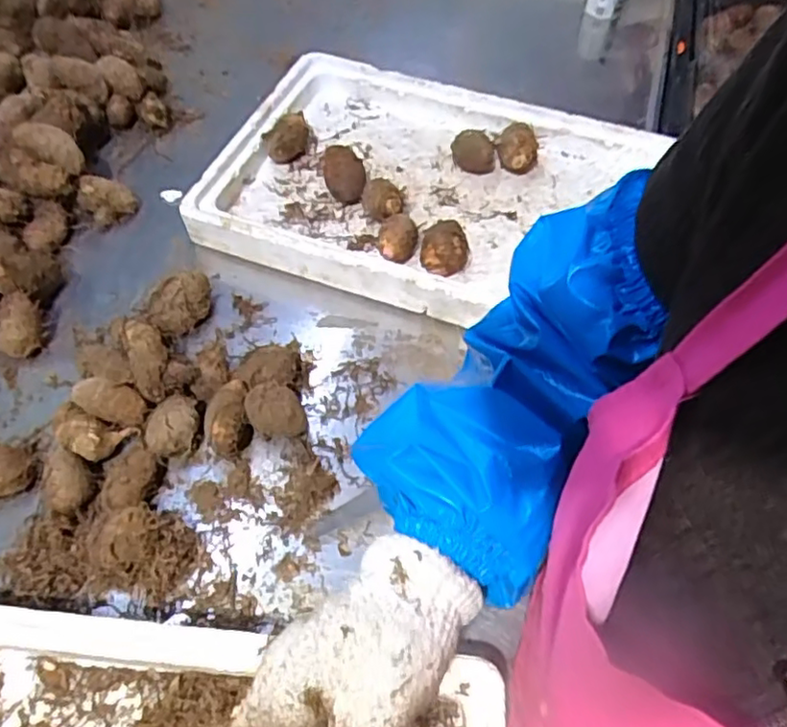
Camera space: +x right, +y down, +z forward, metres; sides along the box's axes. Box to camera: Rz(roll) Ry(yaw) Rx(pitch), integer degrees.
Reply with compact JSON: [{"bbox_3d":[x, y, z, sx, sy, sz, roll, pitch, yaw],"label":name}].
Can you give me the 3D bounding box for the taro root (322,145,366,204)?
[{"bbox_3d":[-0.056,-0.203,0.695,0.044,0.039,0.068,-7,57,-7],"label":"taro root"}]

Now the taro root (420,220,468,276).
[{"bbox_3d":[0.049,-0.110,0.621,0.043,0.034,0.051,8,56,3],"label":"taro root"}]

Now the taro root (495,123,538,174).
[{"bbox_3d":[0.139,-0.242,0.728,0.046,0.049,0.049,10,57,4],"label":"taro root"}]

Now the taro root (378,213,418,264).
[{"bbox_3d":[0.003,-0.118,0.638,0.039,0.040,0.051,8,56,3],"label":"taro root"}]

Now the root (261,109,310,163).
[{"bbox_3d":[-0.118,-0.249,0.716,0.052,0.041,0.052,-7,57,-7],"label":"root"}]

